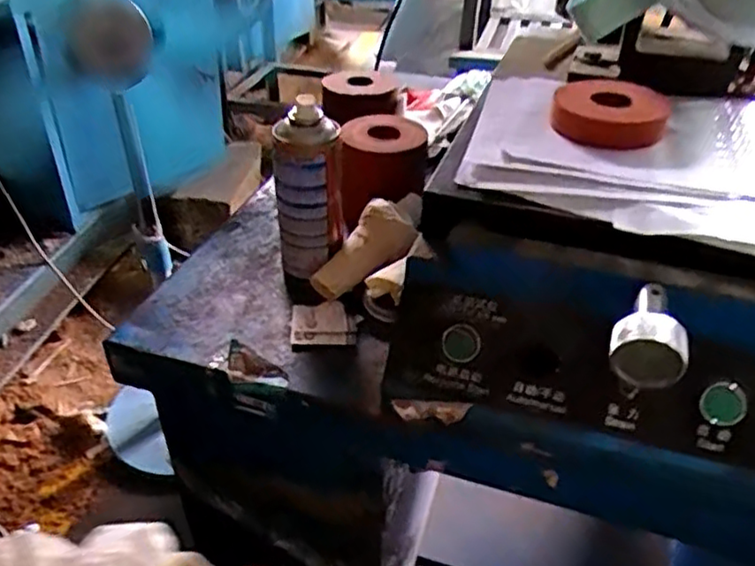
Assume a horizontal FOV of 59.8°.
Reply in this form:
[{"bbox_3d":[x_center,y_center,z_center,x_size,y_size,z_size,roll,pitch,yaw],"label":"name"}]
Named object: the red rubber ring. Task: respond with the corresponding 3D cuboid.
[{"bbox_3d":[0.203,-0.151,0.574,0.096,0.027,0.092,10,37,11],"label":"red rubber ring"}]

